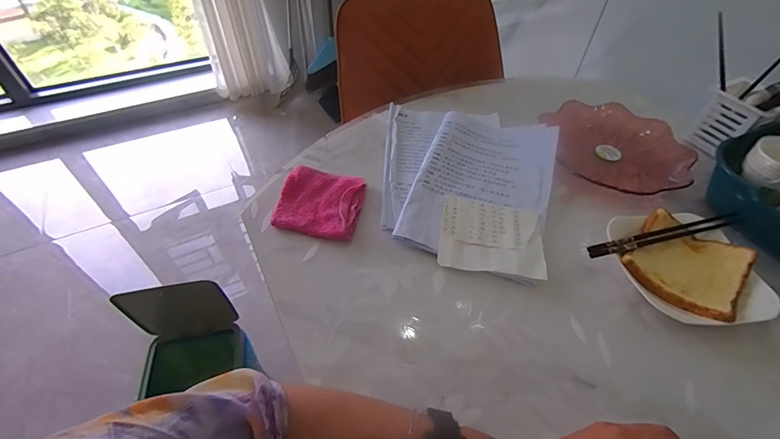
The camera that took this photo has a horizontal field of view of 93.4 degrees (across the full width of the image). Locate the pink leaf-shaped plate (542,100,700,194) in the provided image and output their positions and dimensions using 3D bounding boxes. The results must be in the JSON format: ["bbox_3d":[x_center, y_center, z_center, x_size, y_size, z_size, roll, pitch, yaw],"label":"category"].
[{"bbox_3d":[0.373,-0.126,0.616,0.216,0.029,0.195,12,50,9],"label":"pink leaf-shaped plate"}]

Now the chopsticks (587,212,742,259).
[{"bbox_3d":[0.351,0.019,0.469,0.216,0.011,0.017,-10,50,-11],"label":"chopsticks"}]

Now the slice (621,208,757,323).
[{"bbox_3d":[0.362,0.053,0.448,0.116,0.024,0.115,35,57,26],"label":"slice"}]

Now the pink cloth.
[{"bbox_3d":[-0.097,-0.027,0.517,0.112,0.021,0.108,9,49,6],"label":"pink cloth"}]

